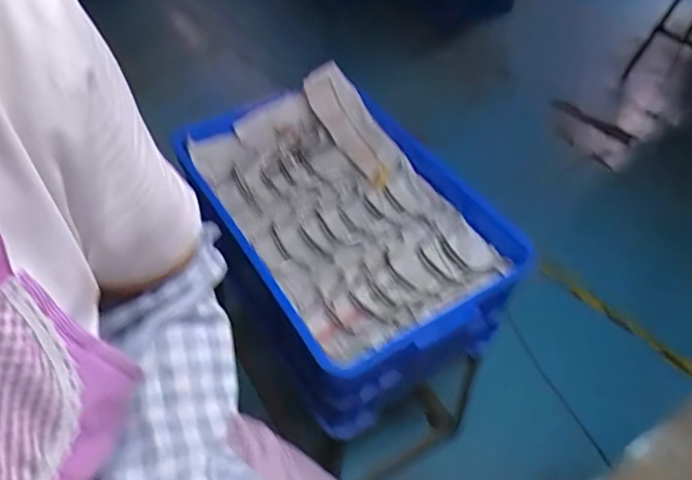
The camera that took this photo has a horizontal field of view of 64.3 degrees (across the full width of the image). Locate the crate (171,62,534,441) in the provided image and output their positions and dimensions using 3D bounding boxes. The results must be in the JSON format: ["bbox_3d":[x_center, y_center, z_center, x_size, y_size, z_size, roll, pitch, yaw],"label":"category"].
[{"bbox_3d":[-0.012,-0.004,0.870,0.348,0.186,0.494,-28,56,-25],"label":"crate"}]

